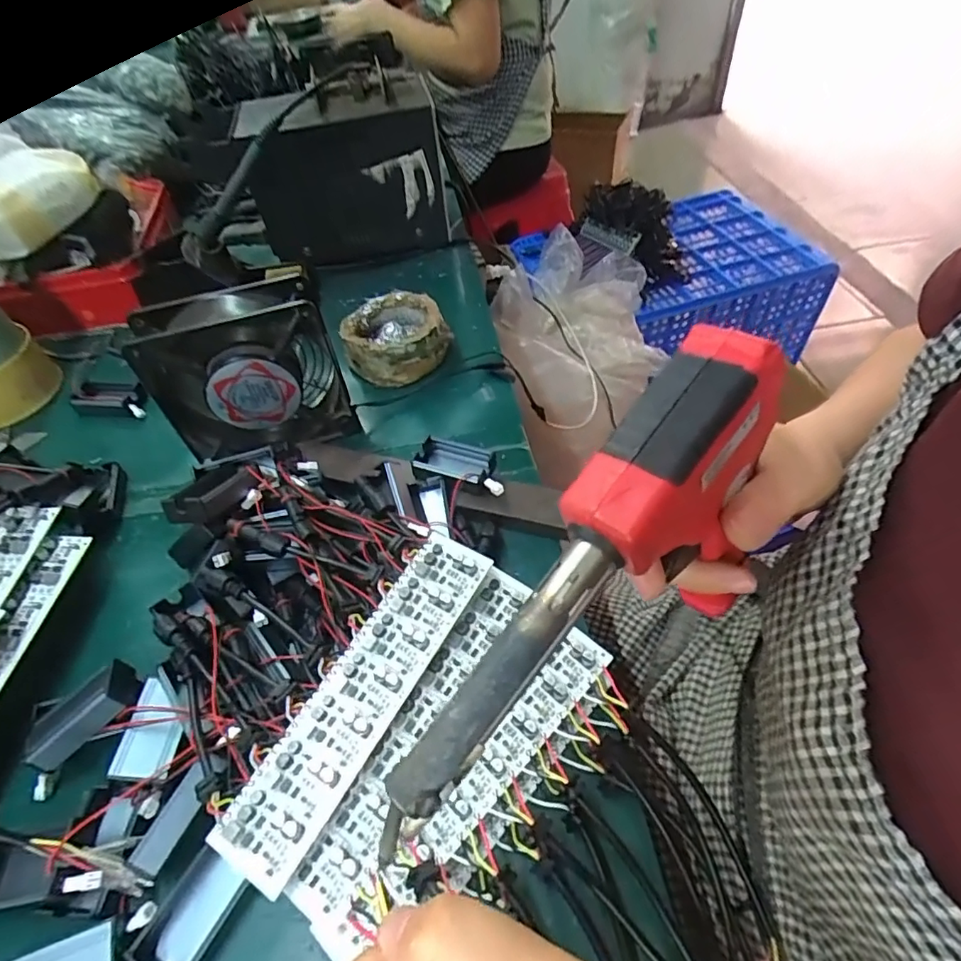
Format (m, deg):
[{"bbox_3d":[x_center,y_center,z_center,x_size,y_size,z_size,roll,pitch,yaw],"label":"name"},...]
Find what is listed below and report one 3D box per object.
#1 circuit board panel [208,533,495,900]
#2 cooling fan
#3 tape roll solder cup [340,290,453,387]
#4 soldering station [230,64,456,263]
[{"bbox_3d":[-0.056,0.099,0.271,0.040,0.005,0.171,26,60,18],"label":"circuit board panel"},{"bbox_3d":[-0.165,-0.074,0.401,0.122,0.122,0.047,-14,50,-6],"label":"cooling fan"},{"bbox_3d":[-0.076,-0.126,0.485,0.086,0.042,0.076,-21,52,-13],"label":"tape roll solder cup"},{"bbox_3d":[-0.137,-0.319,0.571,0.190,0.156,0.127,-17,51,-9],"label":"soldering station"}]

